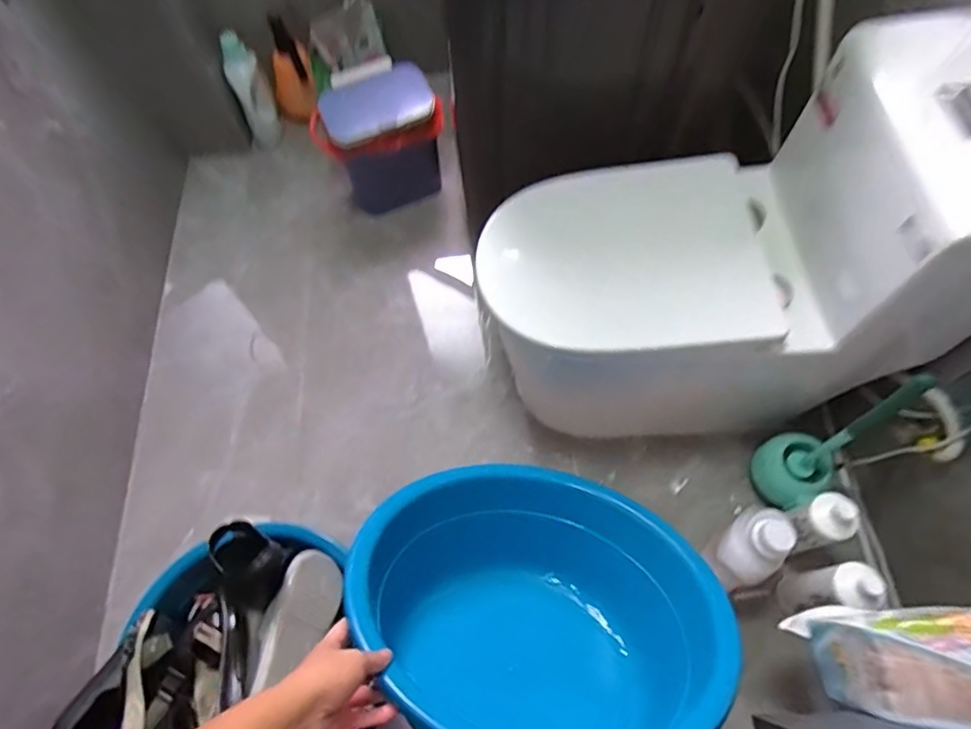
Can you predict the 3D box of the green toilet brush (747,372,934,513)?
[{"bbox_3d":[0.587,0.135,0.967,0.116,0.422,0.130,-30,68,-9],"label":"green toilet brush"}]

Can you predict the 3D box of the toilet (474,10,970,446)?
[{"bbox_3d":[0.344,-0.132,0.972,0.683,0.651,0.424,-9,66,0],"label":"toilet"}]

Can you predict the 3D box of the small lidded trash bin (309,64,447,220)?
[{"bbox_3d":[-0.261,-0.530,1.411,0.289,0.306,0.149,-20,66,-5],"label":"small lidded trash bin"}]

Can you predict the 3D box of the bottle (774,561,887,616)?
[{"bbox_3d":[0.558,0.374,0.949,0.061,0.230,0.067,0,65,1],"label":"bottle"}]

